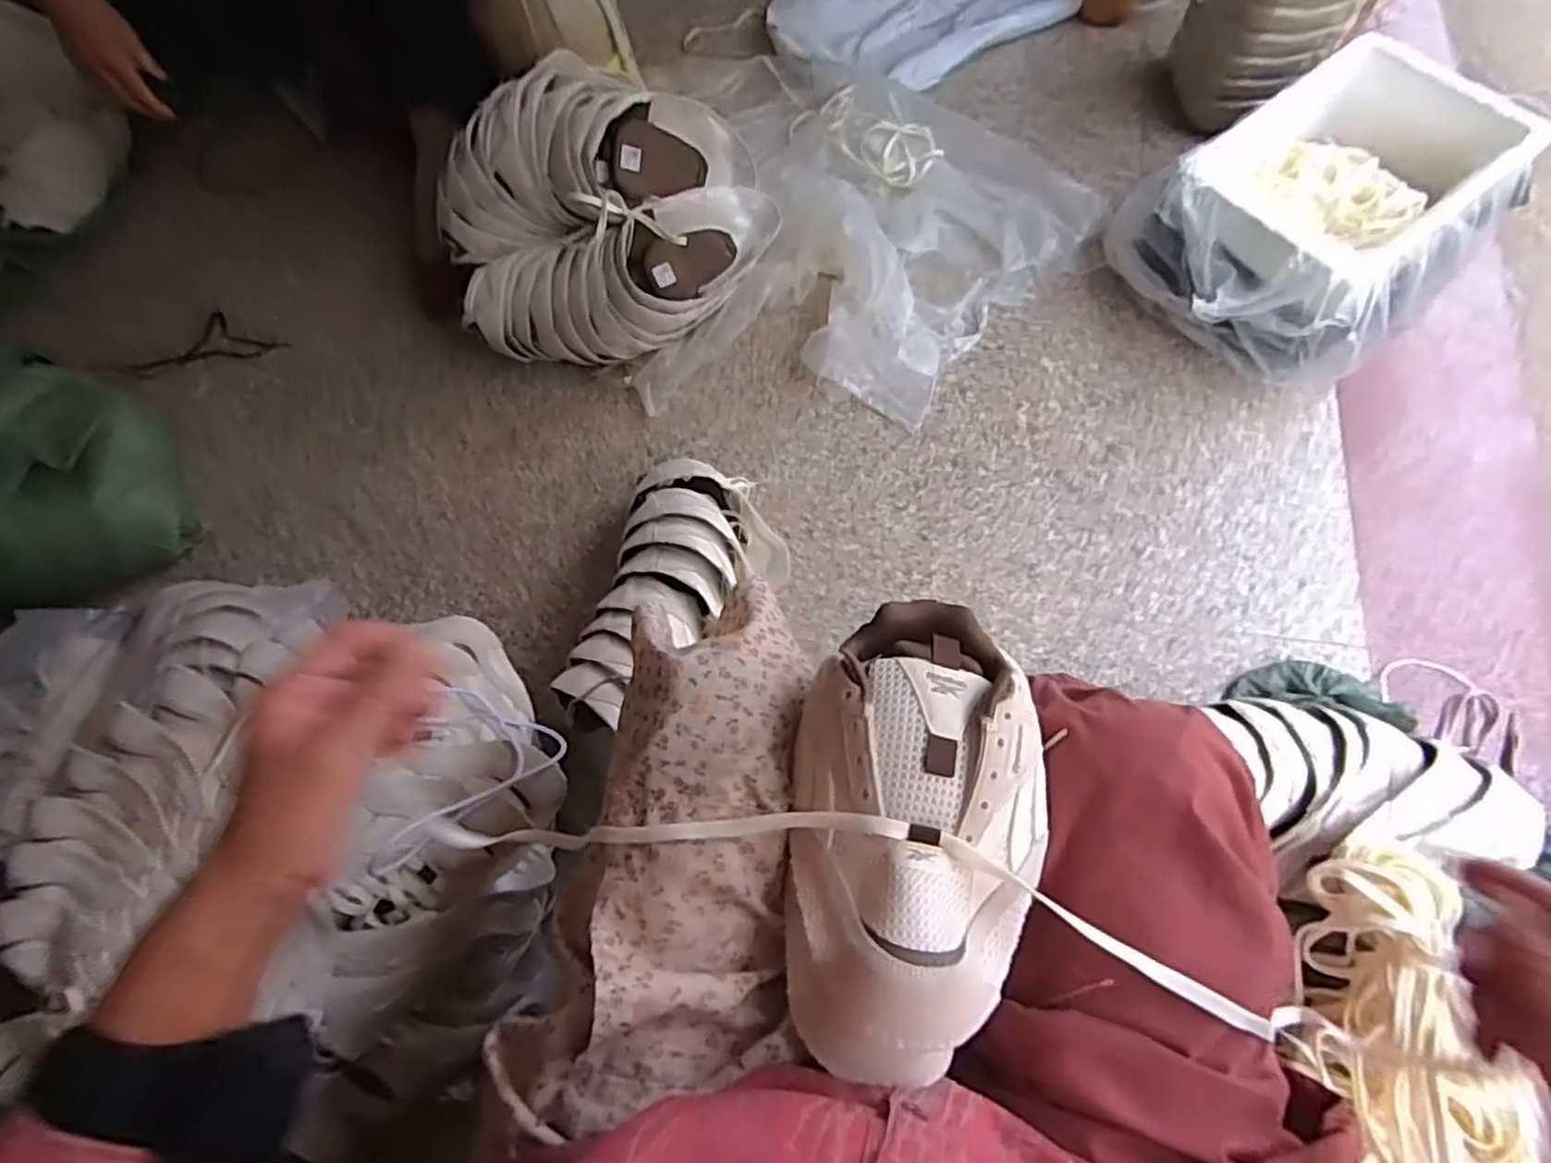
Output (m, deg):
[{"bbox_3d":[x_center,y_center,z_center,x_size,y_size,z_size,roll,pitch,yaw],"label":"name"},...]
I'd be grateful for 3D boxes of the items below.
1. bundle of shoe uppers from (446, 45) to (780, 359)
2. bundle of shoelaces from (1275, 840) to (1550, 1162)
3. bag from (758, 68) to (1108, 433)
[{"bbox_3d":[-0.216,-0.465,0.935,0.408,0.240,0.275,-8,68,4],"label":"bundle of shoe uppers"},{"bbox_3d":[0.450,0.357,0.510,0.124,0.085,0.321,-1,69,6],"label":"bundle of shoelaces"},{"bbox_3d":[0.149,-0.525,1.012,0.476,0.095,0.489,39,78,19],"label":"bag"}]

